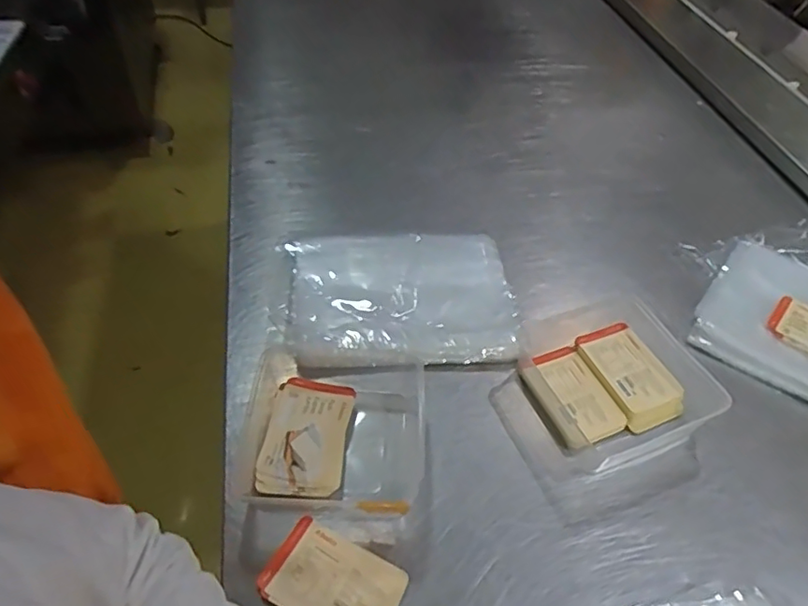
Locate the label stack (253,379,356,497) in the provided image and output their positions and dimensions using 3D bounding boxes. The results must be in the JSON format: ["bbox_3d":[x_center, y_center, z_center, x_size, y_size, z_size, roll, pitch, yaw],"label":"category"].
[{"bbox_3d":[-0.112,0.155,0.674,0.092,0.019,0.146,5,47,1],"label":"label stack"}]

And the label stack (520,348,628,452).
[{"bbox_3d":[0.213,0.120,0.738,0.089,0.019,0.126,-18,51,-19],"label":"label stack"}]

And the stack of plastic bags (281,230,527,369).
[{"bbox_3d":[-0.006,-0.009,0.829,0.323,0.037,0.236,-3,48,-6],"label":"stack of plastic bags"}]

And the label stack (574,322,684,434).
[{"bbox_3d":[0.296,0.093,0.757,0.093,0.028,0.145,-17,51,-18],"label":"label stack"}]

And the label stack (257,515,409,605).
[{"bbox_3d":[-0.070,0.282,0.578,0.130,0.015,0.088,22,50,16],"label":"label stack"}]

